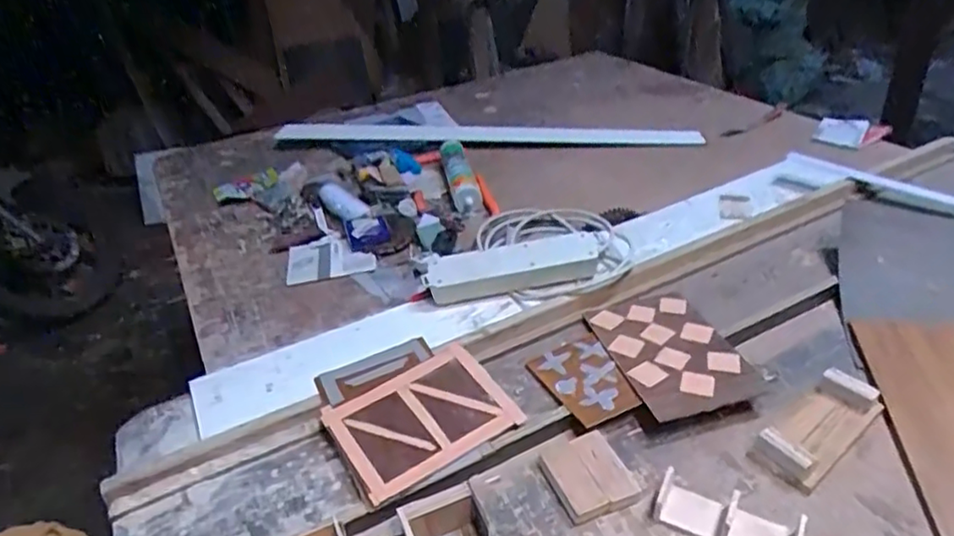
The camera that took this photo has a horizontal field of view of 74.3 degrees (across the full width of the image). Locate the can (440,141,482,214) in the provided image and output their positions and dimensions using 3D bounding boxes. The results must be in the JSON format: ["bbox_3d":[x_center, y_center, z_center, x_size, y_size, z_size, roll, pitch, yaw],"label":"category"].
[{"bbox_3d":[-0.033,-0.166,1.138,0.048,0.053,0.198,-11,34,-6],"label":"can"}]

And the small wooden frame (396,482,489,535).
[{"bbox_3d":[-0.030,0.230,0.561,0.075,0.043,0.048,-18,36,-16],"label":"small wooden frame"}]

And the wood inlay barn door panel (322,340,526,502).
[{"bbox_3d":[-0.057,0.155,0.652,0.170,0.014,0.122,-26,48,-20],"label":"wood inlay barn door panel"}]

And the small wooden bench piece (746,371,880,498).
[{"bbox_3d":[0.340,0.155,0.622,0.144,0.022,0.061,-27,39,-26],"label":"small wooden bench piece"}]

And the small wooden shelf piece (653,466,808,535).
[{"bbox_3d":[0.220,0.220,0.553,0.121,0.026,0.043,14,39,28],"label":"small wooden shelf piece"}]

